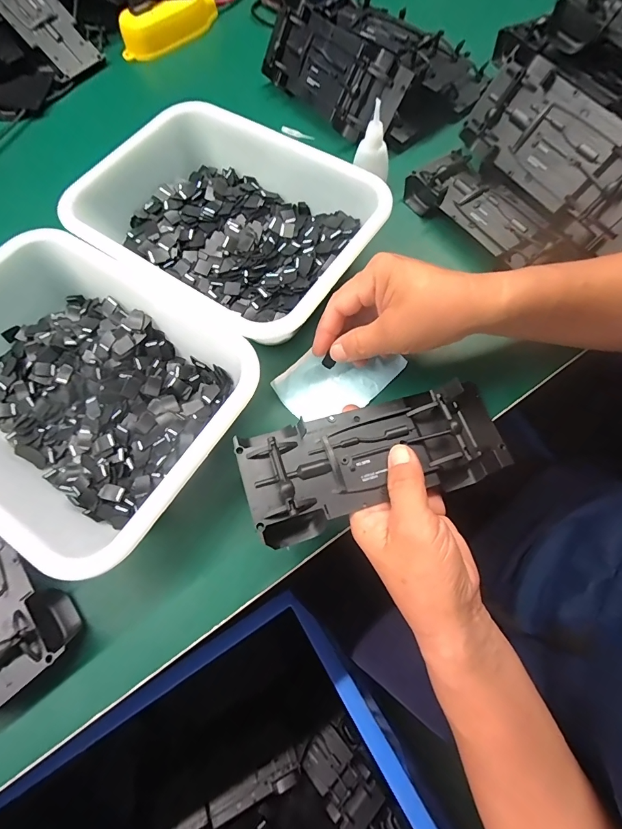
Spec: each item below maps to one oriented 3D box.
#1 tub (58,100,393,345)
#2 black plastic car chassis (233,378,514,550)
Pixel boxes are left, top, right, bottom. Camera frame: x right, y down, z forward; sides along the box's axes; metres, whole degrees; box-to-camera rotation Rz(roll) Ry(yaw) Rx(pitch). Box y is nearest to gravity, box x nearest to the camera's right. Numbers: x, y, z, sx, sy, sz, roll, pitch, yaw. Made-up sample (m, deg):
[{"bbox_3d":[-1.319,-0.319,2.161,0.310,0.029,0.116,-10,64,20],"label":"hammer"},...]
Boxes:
[{"bbox_3d":[-0.078,-0.172,0.334,0.237,0.057,0.180,31,73,13],"label":"tub"},{"bbox_3d":[0.049,0.026,0.261,0.192,0.030,0.075,-14,69,-16],"label":"black plastic car chassis"}]

